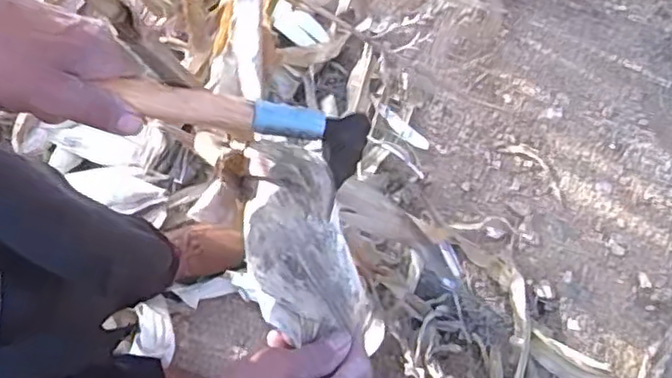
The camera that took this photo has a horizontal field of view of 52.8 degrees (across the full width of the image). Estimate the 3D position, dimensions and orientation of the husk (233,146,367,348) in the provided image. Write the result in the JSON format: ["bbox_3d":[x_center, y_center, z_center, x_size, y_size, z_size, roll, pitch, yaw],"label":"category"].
[{"bbox_3d":[-0.033,0.039,0.498,0.078,0.034,0.141,-15,77,-4],"label":"husk"}]

